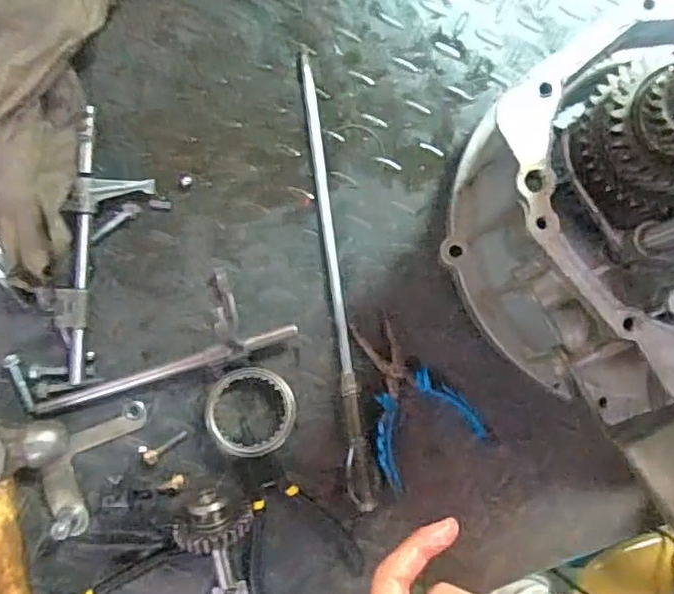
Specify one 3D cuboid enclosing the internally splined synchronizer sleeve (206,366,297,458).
[{"bbox_3d":[-0.071,0.095,0.525,0.073,0.020,0.072,-27,92,-11],"label":"internally splined synchronizer sleeve"}]

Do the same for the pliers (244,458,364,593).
[{"bbox_3d":[-0.043,0.198,0.539,0.101,0.020,0.133,-21,94,-4],"label":"pliers"}]

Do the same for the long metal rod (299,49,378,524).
[{"bbox_3d":[-0.001,-0.013,0.535,0.022,0.026,0.378,-8,93,-5],"label":"long metal rod"}]

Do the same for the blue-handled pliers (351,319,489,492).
[{"bbox_3d":[0.055,0.086,0.546,0.092,0.019,0.136,-32,95,-3],"label":"blue-handled pliers"}]

